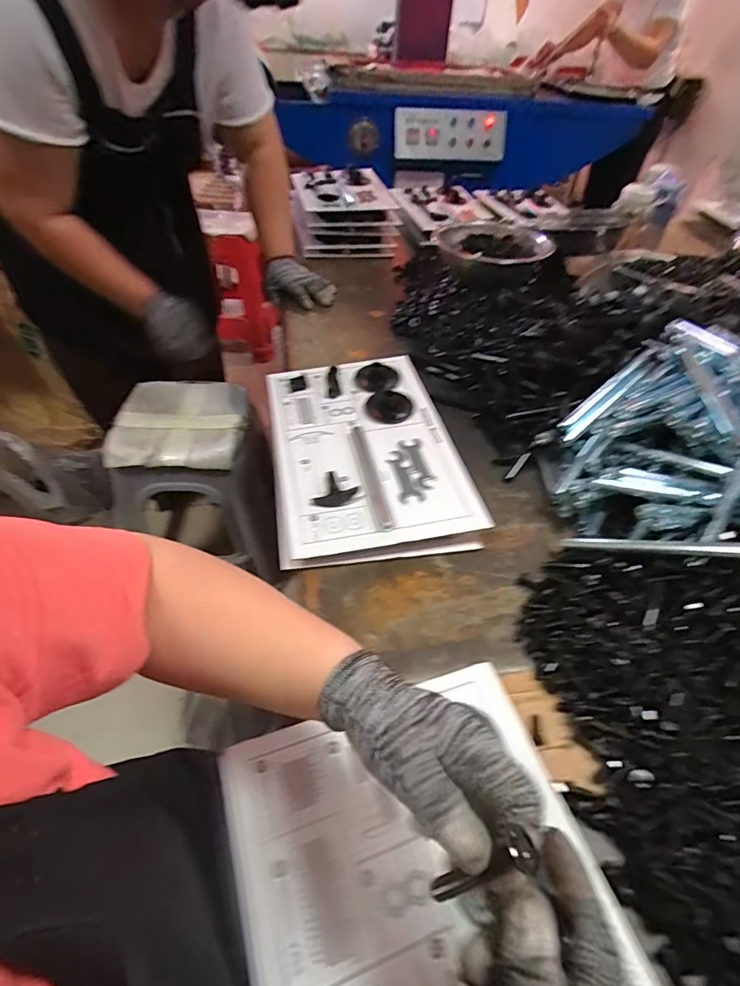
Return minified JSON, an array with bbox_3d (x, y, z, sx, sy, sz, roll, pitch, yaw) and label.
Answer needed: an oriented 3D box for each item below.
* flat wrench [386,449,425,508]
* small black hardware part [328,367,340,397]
[{"bbox_3d":[0.041,-0.021,0.587,0.026,0.006,0.091,-10,48,-14],"label":"flat wrench"},{"bbox_3d":[-0.055,-0.167,0.711,0.016,0.006,0.064,-9,59,4],"label":"small black hardware part"}]

